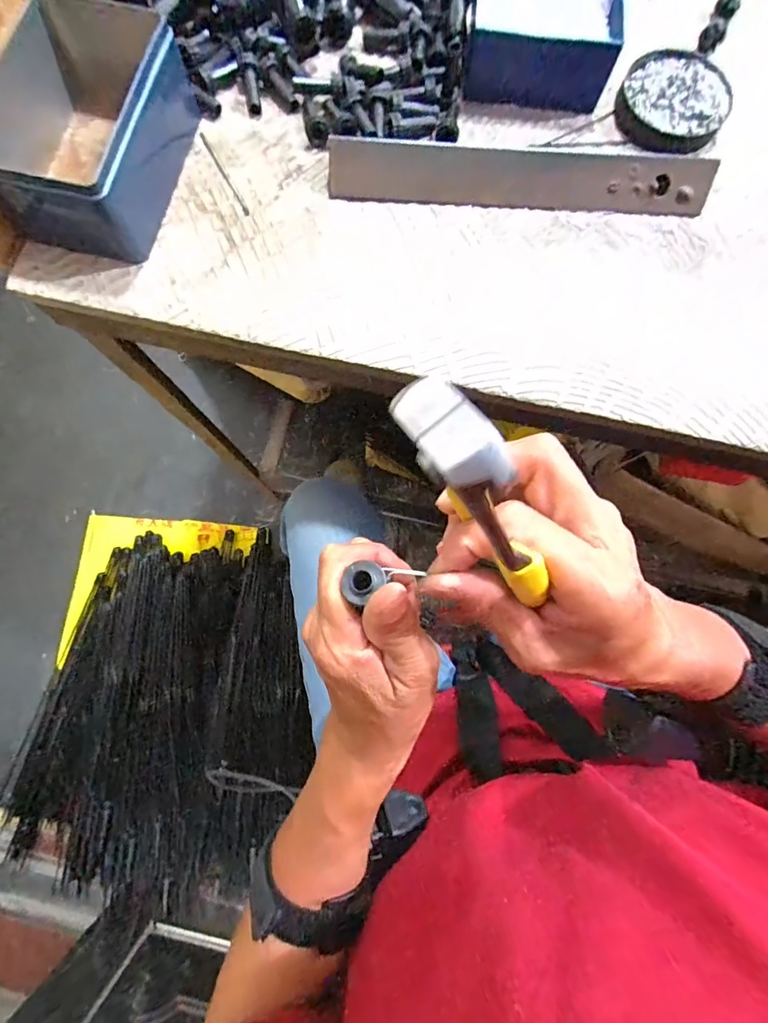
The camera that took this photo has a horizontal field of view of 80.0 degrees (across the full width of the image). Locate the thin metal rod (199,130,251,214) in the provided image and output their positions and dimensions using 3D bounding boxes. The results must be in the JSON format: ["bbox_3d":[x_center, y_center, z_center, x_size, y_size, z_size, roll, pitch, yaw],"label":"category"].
[{"bbox_3d":[-0.124,-0.263,0.352,0.004,0.004,0.085,-28,81,-6],"label":"thin metal rod"}]

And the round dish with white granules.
[{"bbox_3d":[0.229,-0.330,0.366,0.081,0.016,0.087,0,80,-1],"label":"round dish with white granules"}]

